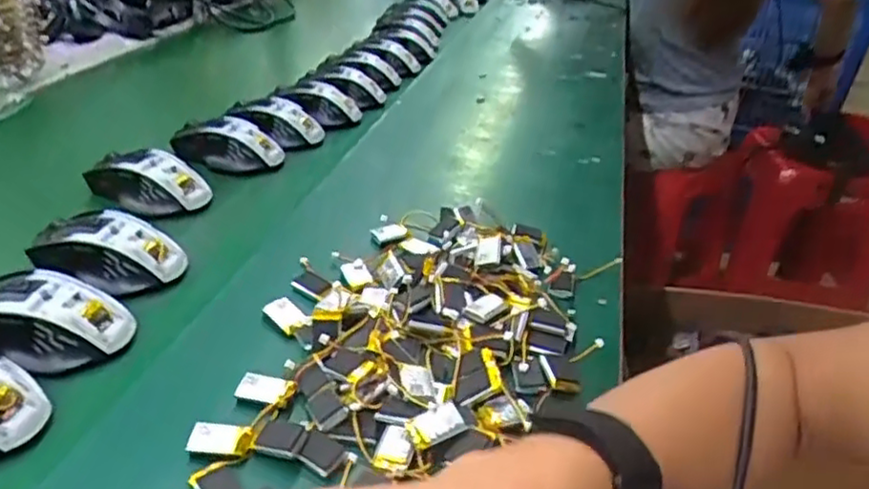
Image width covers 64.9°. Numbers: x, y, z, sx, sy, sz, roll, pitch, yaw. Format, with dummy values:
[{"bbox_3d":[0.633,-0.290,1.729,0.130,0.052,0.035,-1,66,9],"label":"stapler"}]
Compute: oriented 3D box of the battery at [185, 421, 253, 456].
[{"bbox_3d":[-0.121,0.110,0.386,0.034,0.009,0.017,5,31,-4],"label":"battery"}]

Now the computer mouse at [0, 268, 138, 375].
[{"bbox_3d":[-0.260,0.048,0.449,0.109,0.035,0.068,10,31,3],"label":"computer mouse"}]

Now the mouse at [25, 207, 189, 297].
[{"bbox_3d":[-0.252,0.003,0.521,0.106,0.034,0.063,12,31,8],"label":"mouse"}]

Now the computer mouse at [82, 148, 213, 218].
[{"bbox_3d":[-0.261,-0.060,0.626,0.105,0.037,0.060,19,33,17],"label":"computer mouse"}]

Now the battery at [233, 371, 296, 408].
[{"bbox_3d":[-0.104,0.089,0.422,0.034,0.004,0.019,11,49,6],"label":"battery"}]

